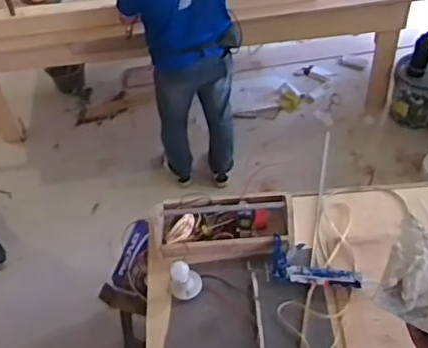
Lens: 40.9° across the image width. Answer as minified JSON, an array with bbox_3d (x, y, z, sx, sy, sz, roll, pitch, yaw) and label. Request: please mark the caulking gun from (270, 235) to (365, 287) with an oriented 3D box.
[{"bbox_3d":[0.308,0.265,1.726,0.261,0.051,0.137,3,51,7],"label":"caulking gun"}]

